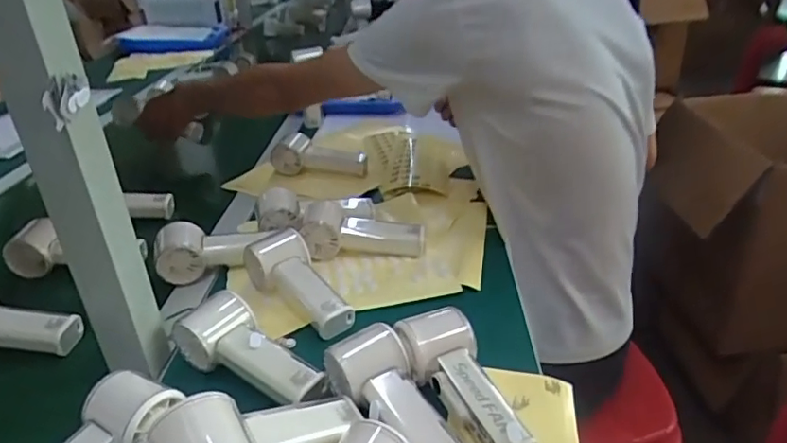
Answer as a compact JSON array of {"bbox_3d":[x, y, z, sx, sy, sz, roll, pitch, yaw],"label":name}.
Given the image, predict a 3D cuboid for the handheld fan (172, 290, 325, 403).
[{"bbox_3d":[-0.129,0.118,0.506,0.152,0.053,0.059,17,34,33],"label":"handheld fan"}]

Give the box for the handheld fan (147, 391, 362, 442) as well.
[{"bbox_3d":[-0.083,0.150,0.388,0.153,0.061,0.059,4,15,-47],"label":"handheld fan"}]

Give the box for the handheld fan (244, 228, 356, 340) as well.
[{"bbox_3d":[-0.099,0.067,0.607,0.057,0.051,0.151,-25,49,-36],"label":"handheld fan"}]

